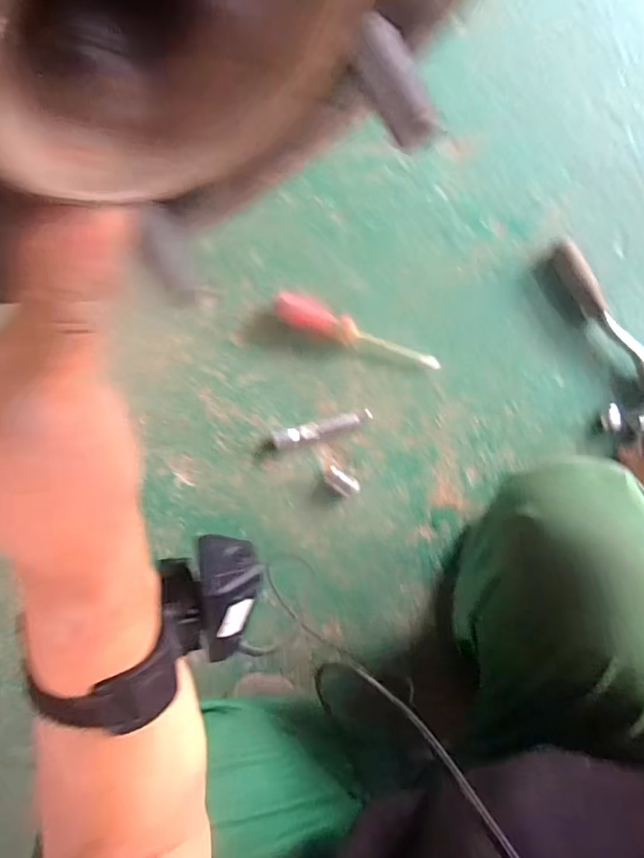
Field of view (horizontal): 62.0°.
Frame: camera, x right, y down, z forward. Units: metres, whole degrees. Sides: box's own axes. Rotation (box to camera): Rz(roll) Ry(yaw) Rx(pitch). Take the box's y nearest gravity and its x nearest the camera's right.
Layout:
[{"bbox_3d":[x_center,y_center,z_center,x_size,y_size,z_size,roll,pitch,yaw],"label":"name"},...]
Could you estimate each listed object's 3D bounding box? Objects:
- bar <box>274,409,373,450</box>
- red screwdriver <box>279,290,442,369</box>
[{"bbox_3d":[0.002,0.000,0.677,0.124,0.028,0.022,-15,93,0],"label":"bar"},{"bbox_3d":[0.046,-0.118,0.671,0.214,0.034,0.037,20,93,-1],"label":"red screwdriver"}]

